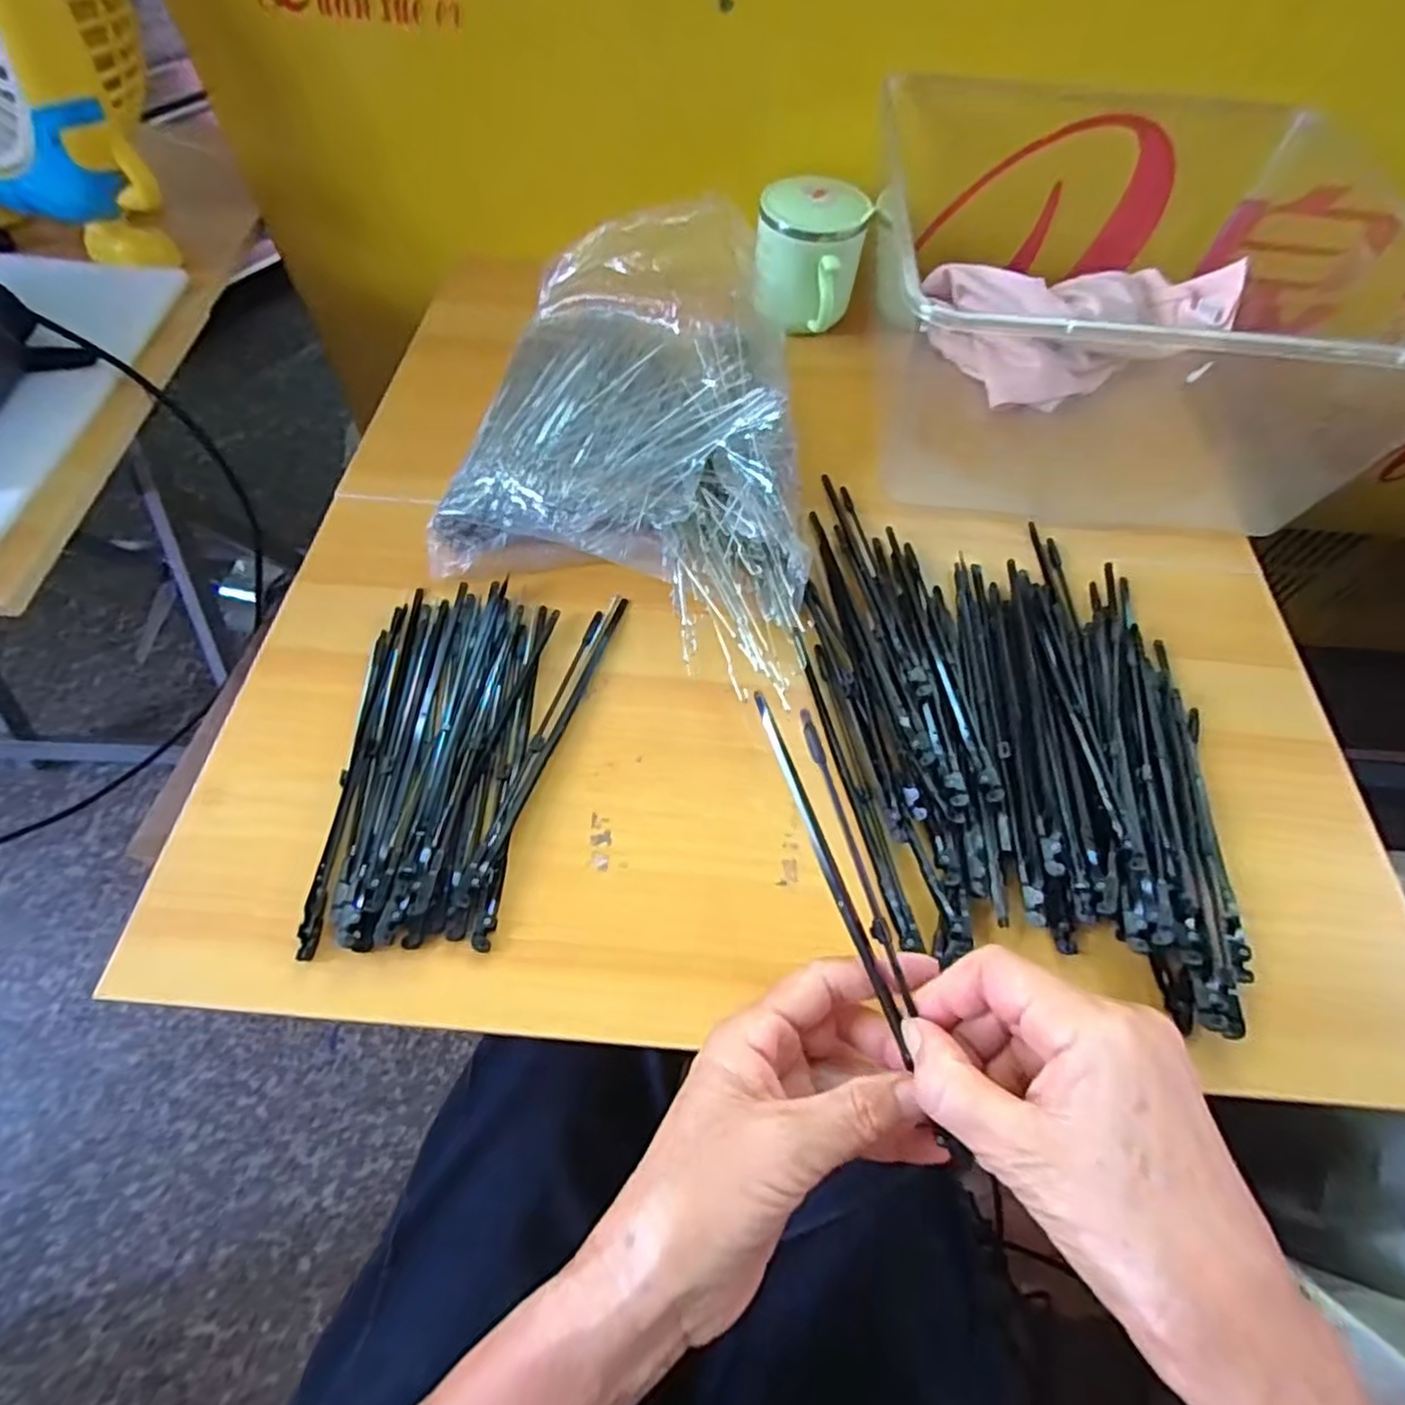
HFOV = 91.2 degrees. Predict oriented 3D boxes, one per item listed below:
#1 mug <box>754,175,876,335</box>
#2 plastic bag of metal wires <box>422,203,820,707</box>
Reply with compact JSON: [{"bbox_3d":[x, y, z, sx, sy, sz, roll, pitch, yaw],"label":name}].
[{"bbox_3d":[0.076,-0.324,0.507,0.077,0.078,0.067,9,61,2],"label":"mug"},{"bbox_3d":[-0.029,-0.171,0.421,0.221,0.070,0.293,13,63,4],"label":"plastic bag of metal wires"}]

